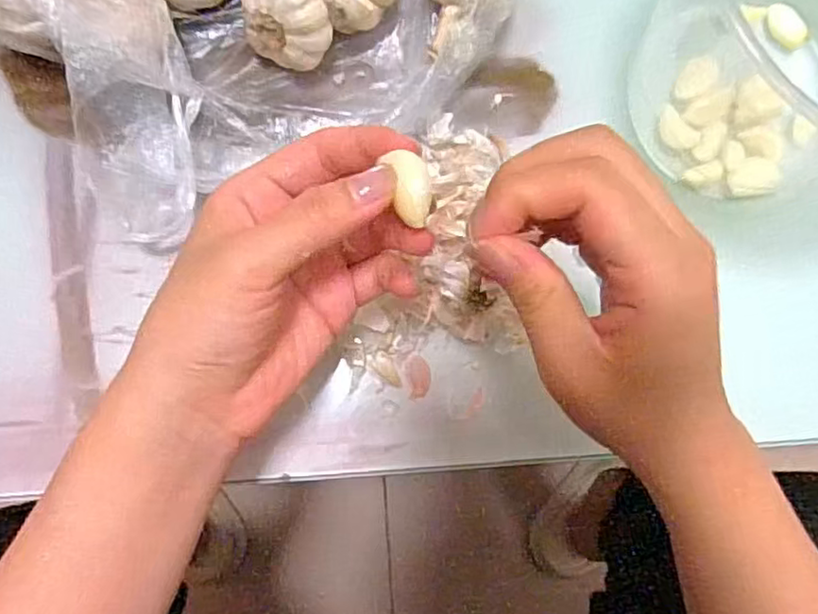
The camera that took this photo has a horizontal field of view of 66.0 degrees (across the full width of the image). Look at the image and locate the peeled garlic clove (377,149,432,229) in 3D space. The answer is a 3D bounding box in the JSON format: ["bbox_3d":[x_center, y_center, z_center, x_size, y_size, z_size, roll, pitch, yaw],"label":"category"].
[{"bbox_3d":[0.000,-0.038,0.201,0.013,0.007,0.022,-22,84,-6],"label":"peeled garlic clove"}]

